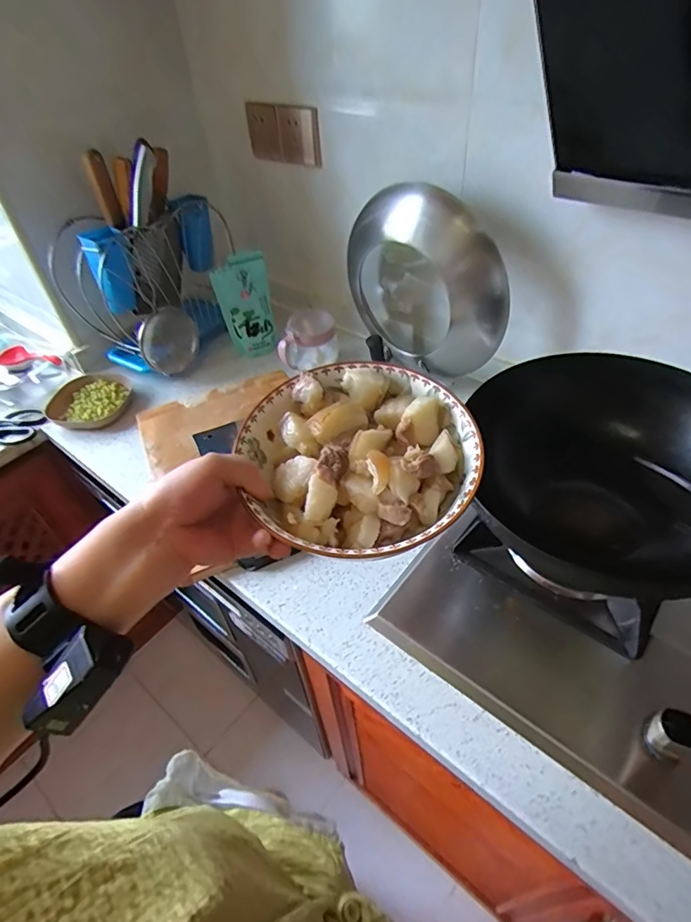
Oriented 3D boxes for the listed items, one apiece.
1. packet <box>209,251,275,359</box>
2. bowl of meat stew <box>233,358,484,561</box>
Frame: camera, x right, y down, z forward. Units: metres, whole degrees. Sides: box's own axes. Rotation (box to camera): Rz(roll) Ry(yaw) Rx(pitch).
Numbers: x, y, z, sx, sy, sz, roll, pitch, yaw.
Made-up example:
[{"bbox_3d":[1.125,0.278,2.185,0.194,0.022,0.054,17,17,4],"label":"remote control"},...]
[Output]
[{"bbox_3d":[-0.195,-0.294,0.971,0.097,0.210,0.048,-10,46,-4],"label":"packet"},{"bbox_3d":[0.012,-0.004,0.367,0.163,0.049,0.169,-3,46,3],"label":"bowl of meat stew"}]

